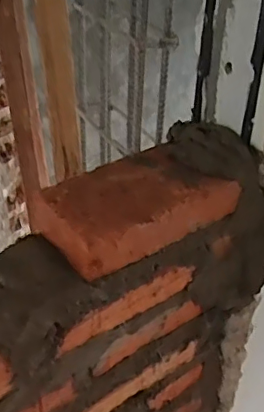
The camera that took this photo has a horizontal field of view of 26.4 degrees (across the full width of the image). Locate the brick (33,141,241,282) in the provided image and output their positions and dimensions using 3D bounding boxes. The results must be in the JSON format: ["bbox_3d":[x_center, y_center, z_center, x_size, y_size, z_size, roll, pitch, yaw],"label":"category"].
[{"bbox_3d":[0.003,-0.003,0.556,0.179,0.050,0.097,-22,43,-28],"label":"brick"}]

